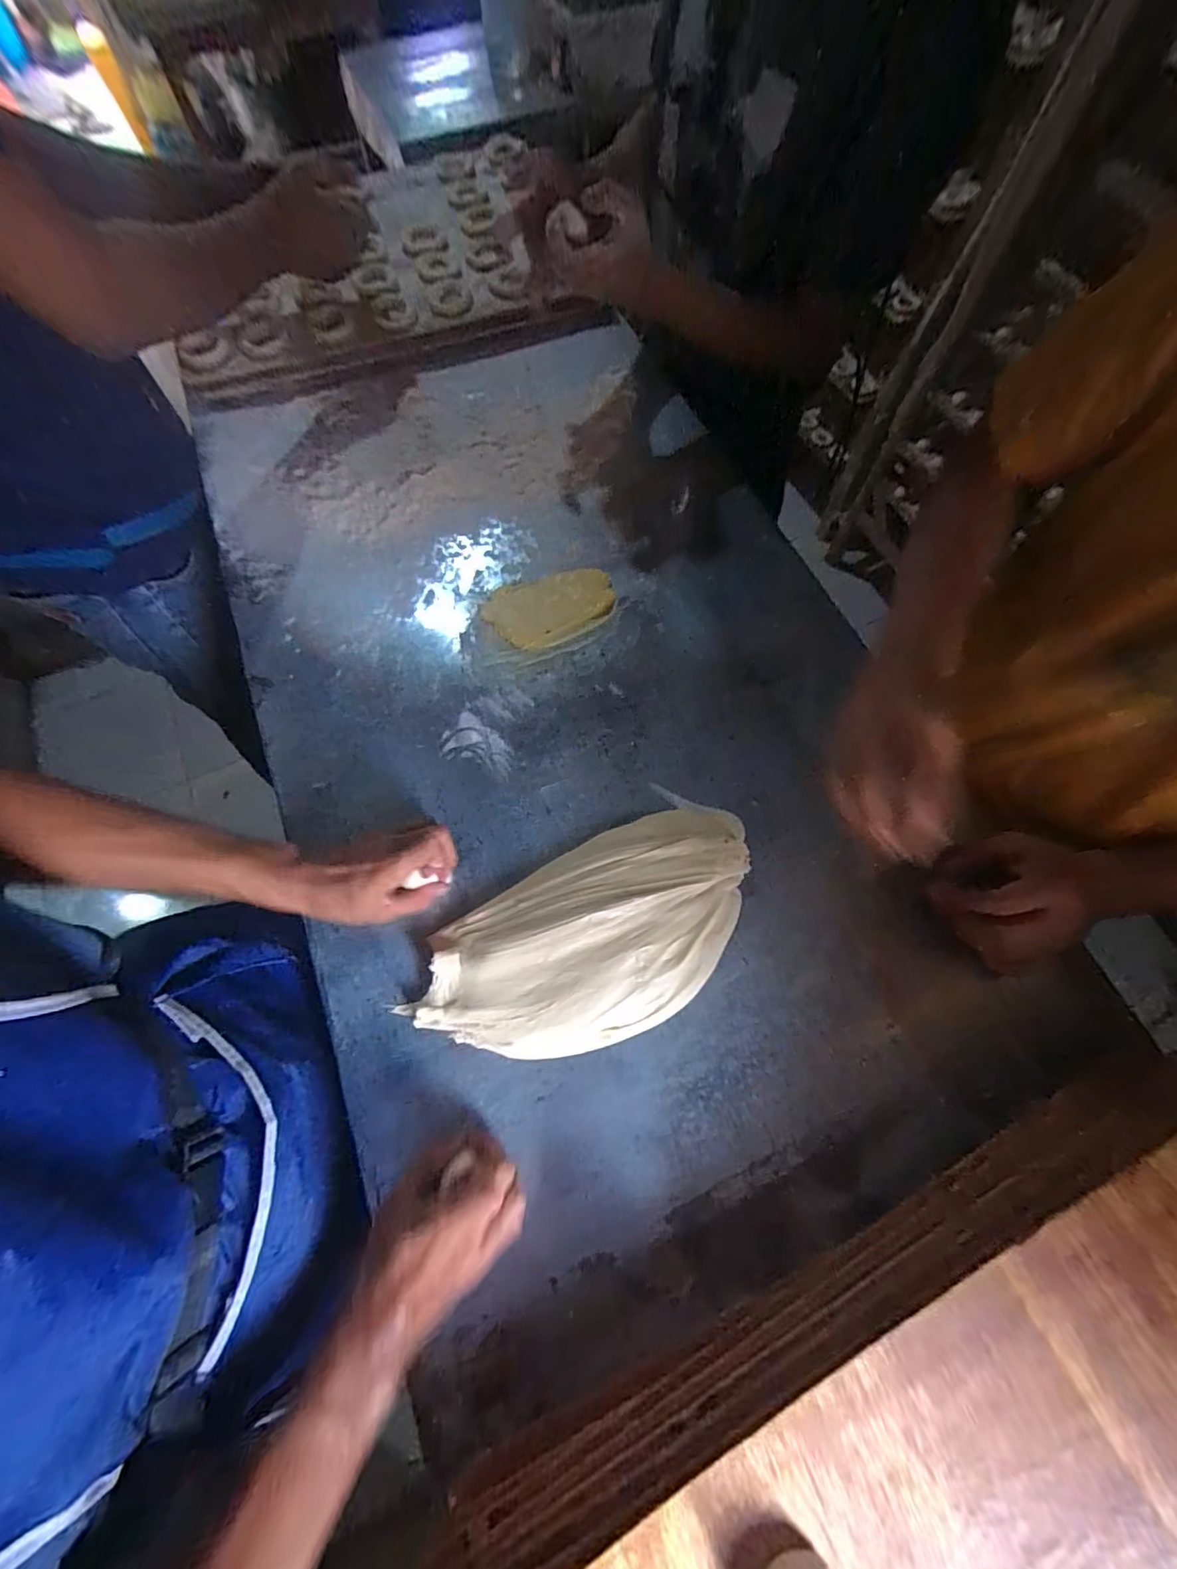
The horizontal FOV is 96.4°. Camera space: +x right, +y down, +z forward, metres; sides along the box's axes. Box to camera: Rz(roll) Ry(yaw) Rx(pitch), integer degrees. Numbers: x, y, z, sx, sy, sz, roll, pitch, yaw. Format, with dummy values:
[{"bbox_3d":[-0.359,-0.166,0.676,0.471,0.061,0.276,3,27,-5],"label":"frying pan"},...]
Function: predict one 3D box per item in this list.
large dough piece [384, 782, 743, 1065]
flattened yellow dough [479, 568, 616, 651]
[{"bbox_3d":[0.011,0.126,0.448,0.303,0.034,0.160,-33,71,-12],"label":"large dough piece"},{"bbox_3d":[-0.039,-0.197,0.579,0.143,0.010,0.091,-23,70,-8],"label":"flattened yellow dough"}]

